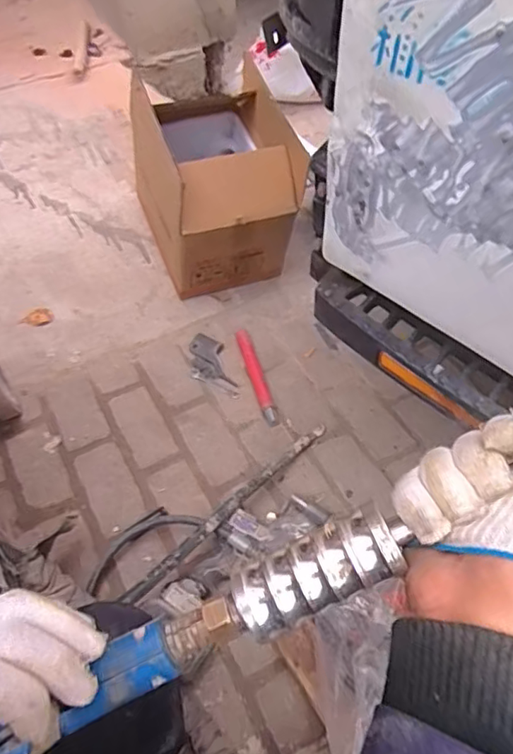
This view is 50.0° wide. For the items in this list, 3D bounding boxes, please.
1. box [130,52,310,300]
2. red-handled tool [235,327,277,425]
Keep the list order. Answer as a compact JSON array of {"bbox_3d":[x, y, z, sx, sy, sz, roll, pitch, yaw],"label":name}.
[{"bbox_3d":[-0.095,-0.410,1.242,0.306,0.368,0.352,-19,54,-15],"label":"box"},{"bbox_3d":[0.000,-0.003,1.123,0.029,0.019,0.240,-13,53,-11],"label":"red-handled tool"}]

